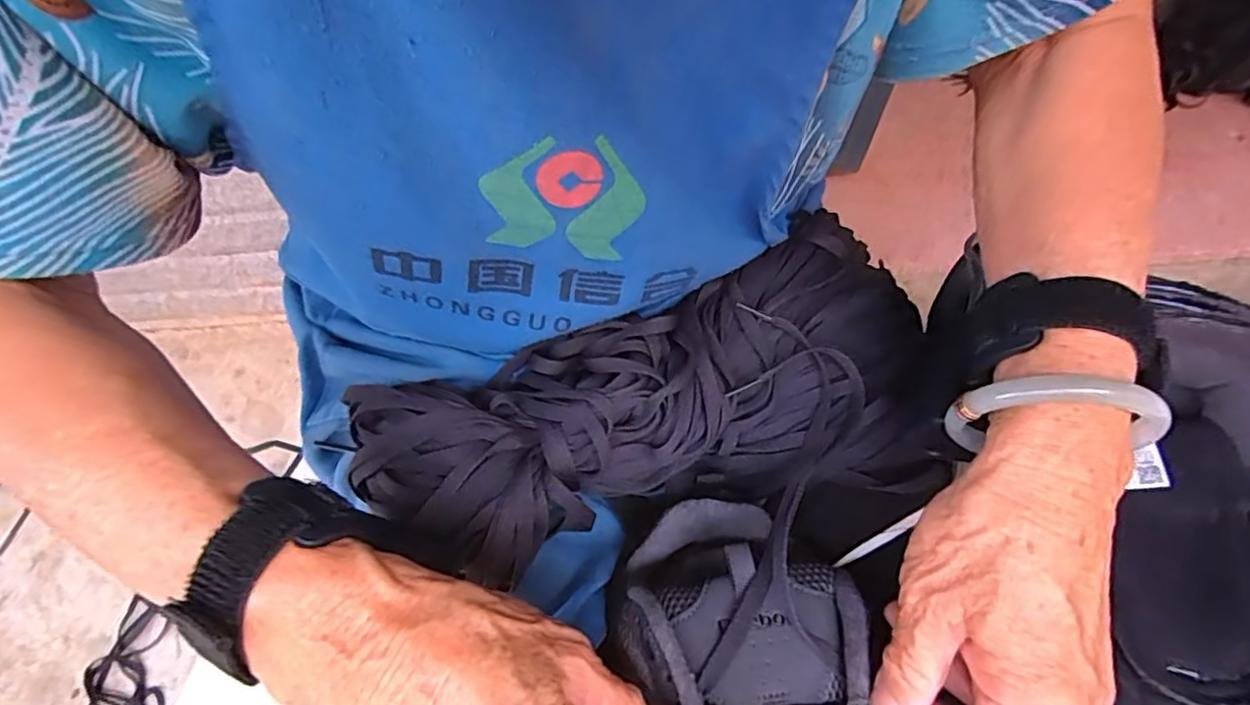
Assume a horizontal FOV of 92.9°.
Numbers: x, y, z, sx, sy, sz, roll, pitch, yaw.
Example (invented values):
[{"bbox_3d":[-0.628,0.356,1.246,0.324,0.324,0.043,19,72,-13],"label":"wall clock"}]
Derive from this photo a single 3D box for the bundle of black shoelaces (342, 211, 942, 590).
[{"bbox_3d":[0.023,0.028,0.311,0.301,0.062,0.142,-18,63,-8],"label":"bundle of black shoelaces"}]

